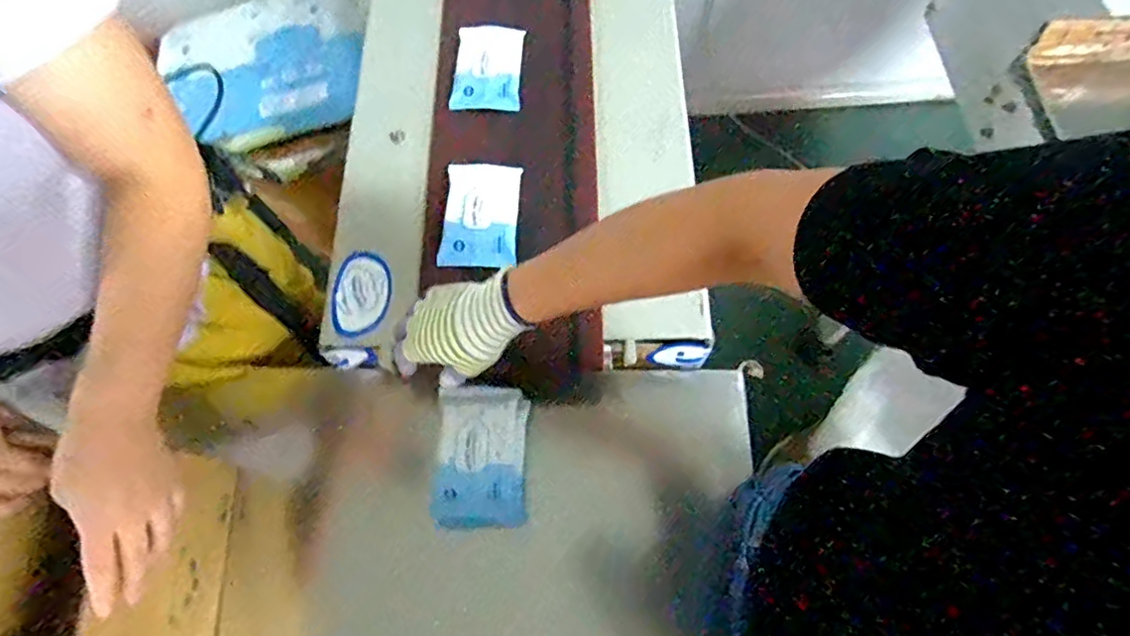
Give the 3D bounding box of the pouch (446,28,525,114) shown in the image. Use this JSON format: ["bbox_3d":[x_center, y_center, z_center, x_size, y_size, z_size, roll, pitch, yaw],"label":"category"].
[{"bbox_3d":[-0.097,-0.319,0.764,0.085,0.013,0.135,2,68,2],"label":"pouch"}]

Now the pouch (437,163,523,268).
[{"bbox_3d":[-0.093,-0.118,0.680,0.081,0.018,0.126,2,68,2],"label":"pouch"}]

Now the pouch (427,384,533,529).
[{"bbox_3d":[-0.086,0.143,0.632,0.095,0.020,0.143,5,82,-16],"label":"pouch"}]

